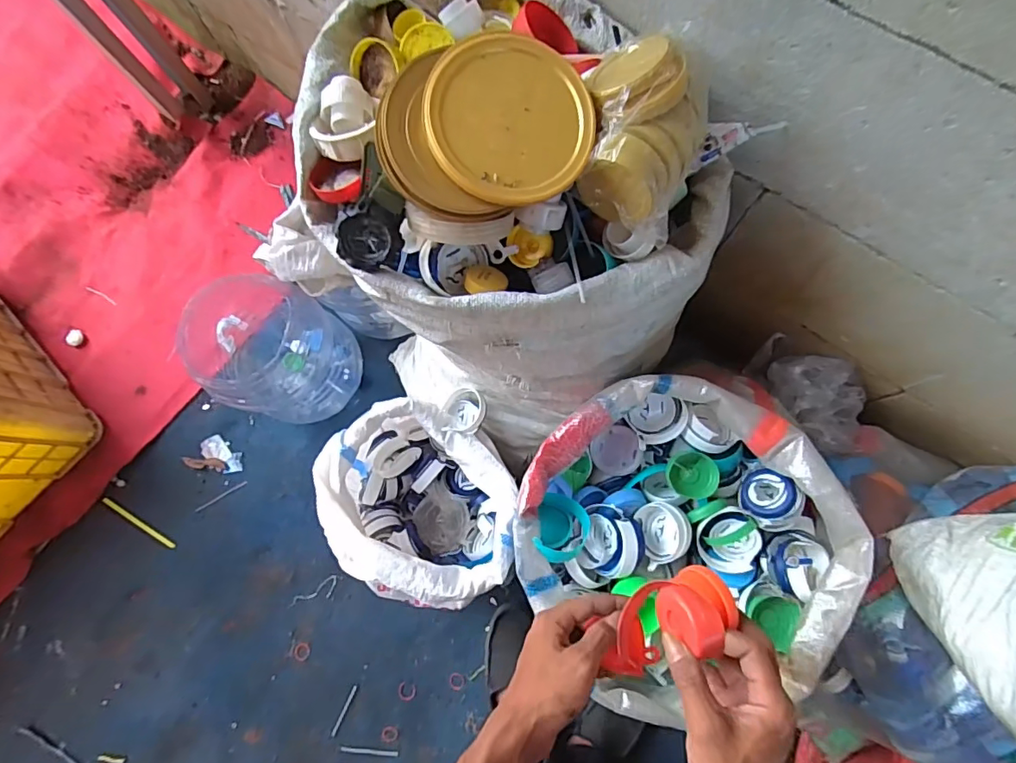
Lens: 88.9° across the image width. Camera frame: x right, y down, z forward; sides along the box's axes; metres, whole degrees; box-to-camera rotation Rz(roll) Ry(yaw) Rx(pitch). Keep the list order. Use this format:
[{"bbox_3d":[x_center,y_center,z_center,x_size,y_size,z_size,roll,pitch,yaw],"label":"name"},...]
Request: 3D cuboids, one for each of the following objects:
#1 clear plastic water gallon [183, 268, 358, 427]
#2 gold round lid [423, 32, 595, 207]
[{"bbox_3d":[-0.448,-0.057,1.024,0.234,0.313,0.234,-1,76,2],"label":"clear plastic water gallon"},{"bbox_3d":[0.002,-0.197,0.393,0.124,0.007,0.119,0,90,-10],"label":"gold round lid"}]

